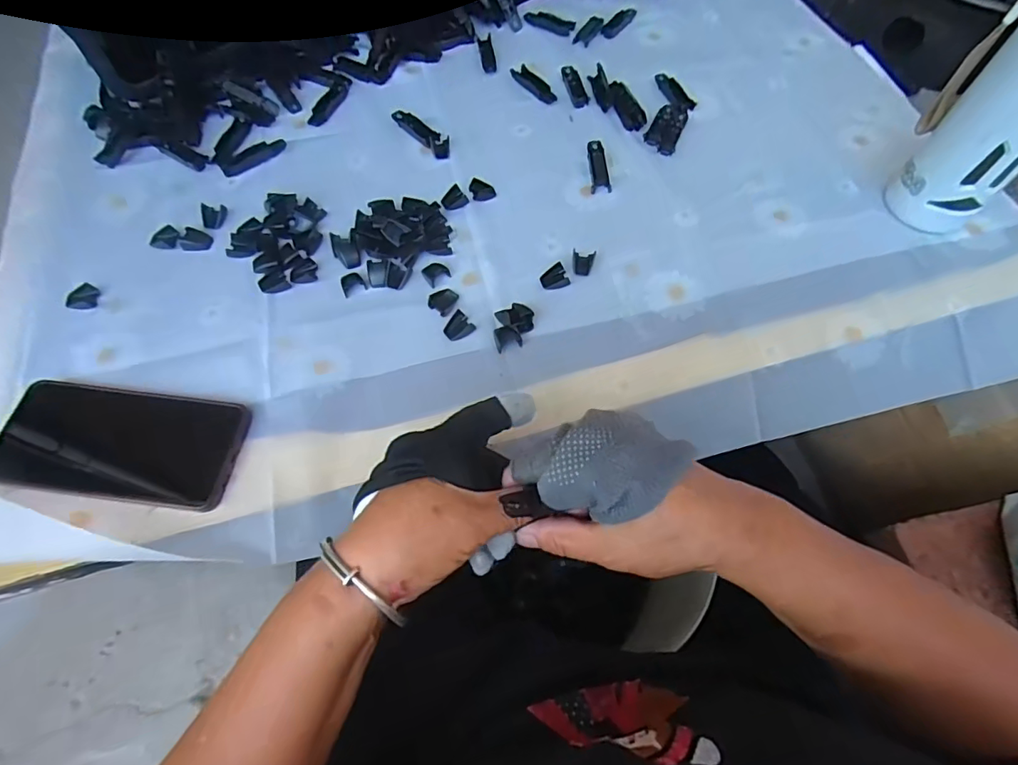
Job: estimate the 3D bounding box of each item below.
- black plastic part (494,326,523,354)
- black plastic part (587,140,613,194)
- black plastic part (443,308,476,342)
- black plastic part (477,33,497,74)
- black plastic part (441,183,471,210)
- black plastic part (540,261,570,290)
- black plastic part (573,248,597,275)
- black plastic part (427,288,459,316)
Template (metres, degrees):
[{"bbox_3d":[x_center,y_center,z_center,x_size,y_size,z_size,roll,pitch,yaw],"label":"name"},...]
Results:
[{"bbox_3d":[-0.001,-0.036,0.409,0.021,0.006,0.020,-13,63,-6],"label":"black plastic part"},{"bbox_3d":[0.086,-0.211,0.500,0.018,0.007,0.067,-1,63,0],"label":"black plastic part"},{"bbox_3d":[-0.041,-0.045,0.414,0.022,0.007,0.019,-35,68,-16],"label":"black plastic part"},{"bbox_3d":[-0.024,-0.371,0.586,0.016,0.004,0.062,-8,63,-4],"label":"black plastic part"},{"bbox_3d":[-0.051,-0.169,0.478,0.023,0.009,0.019,-36,68,-17],"label":"black plastic part"},{"bbox_3d":[0.038,-0.089,0.437,0.023,0.008,0.021,-18,64,-9],"label":"black plastic part"},{"bbox_3d":[0.063,-0.102,0.443,0.019,0.005,0.025,12,63,6],"label":"black plastic part"},{"bbox_3d":[-0.054,-0.068,0.424,0.020,0.007,0.023,27,66,13],"label":"black plastic part"}]

